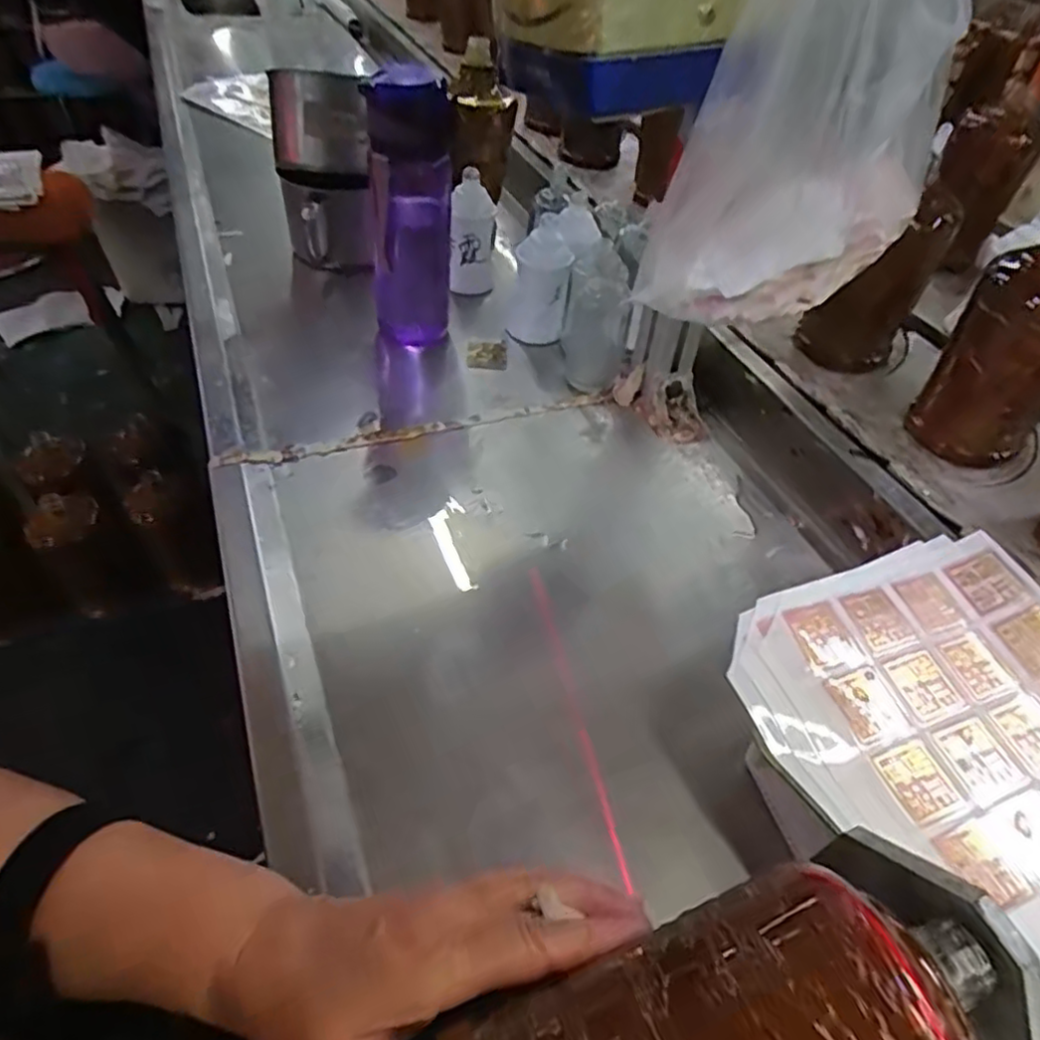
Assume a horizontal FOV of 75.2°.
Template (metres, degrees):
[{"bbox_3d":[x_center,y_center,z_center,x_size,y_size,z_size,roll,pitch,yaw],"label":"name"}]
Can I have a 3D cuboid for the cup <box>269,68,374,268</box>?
[{"bbox_3d":[-0.205,-0.356,0.712,0.092,0.187,0.091,-10,49,-14],"label":"cup"}]

